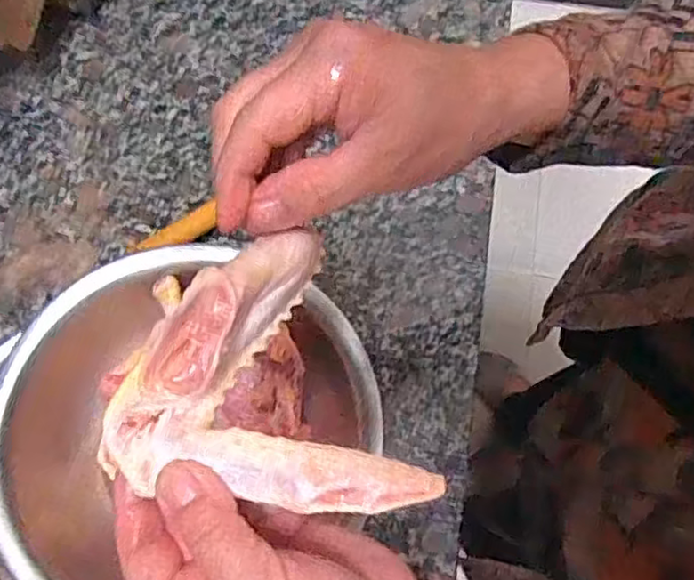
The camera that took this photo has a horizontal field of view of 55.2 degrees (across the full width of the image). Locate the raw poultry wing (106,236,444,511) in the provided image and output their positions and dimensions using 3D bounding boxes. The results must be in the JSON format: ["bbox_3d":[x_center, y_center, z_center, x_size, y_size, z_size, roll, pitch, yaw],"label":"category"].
[{"bbox_3d":[-0.038,0.043,0.240,0.100,0.035,0.105,-23,75,-7],"label":"raw poultry wing"}]

